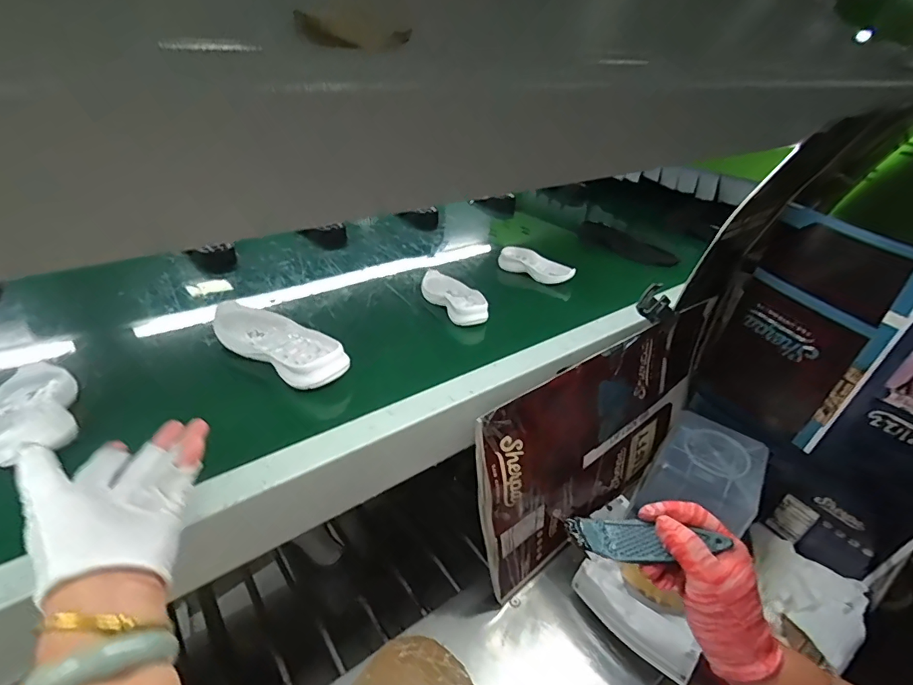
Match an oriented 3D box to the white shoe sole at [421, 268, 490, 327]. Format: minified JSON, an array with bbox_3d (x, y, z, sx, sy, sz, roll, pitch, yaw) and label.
[{"bbox_3d":[-0.006,-0.070,0.731,0.067,0.033,0.144,-11,35,-21],"label":"white shoe sole"}]

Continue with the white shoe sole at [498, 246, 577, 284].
[{"bbox_3d":[0.145,-0.140,0.844,0.139,0.036,0.048,21,36,26],"label":"white shoe sole"}]

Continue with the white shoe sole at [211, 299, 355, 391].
[{"bbox_3d":[-0.225,-0.003,0.596,0.221,0.033,0.080,23,37,28],"label":"white shoe sole"}]

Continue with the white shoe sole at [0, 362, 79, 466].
[{"bbox_3d":[-0.423,0.066,0.467,0.069,0.037,0.172,-21,26,-33],"label":"white shoe sole"}]

